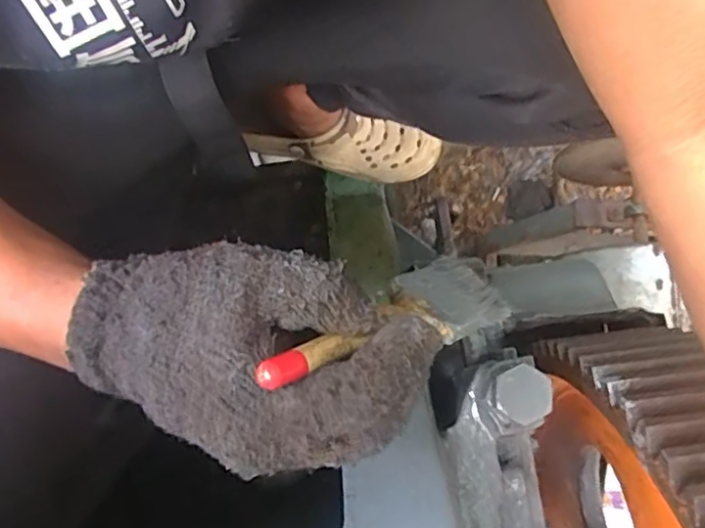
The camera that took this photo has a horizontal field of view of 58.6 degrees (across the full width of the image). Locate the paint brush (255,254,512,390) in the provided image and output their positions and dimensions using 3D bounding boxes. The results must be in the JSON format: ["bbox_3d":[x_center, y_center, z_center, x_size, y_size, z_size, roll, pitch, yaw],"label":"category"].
[{"bbox_3d":[0.024,0.023,0.301,0.023,0.192,0.047,-36,76,30],"label":"paint brush"}]

